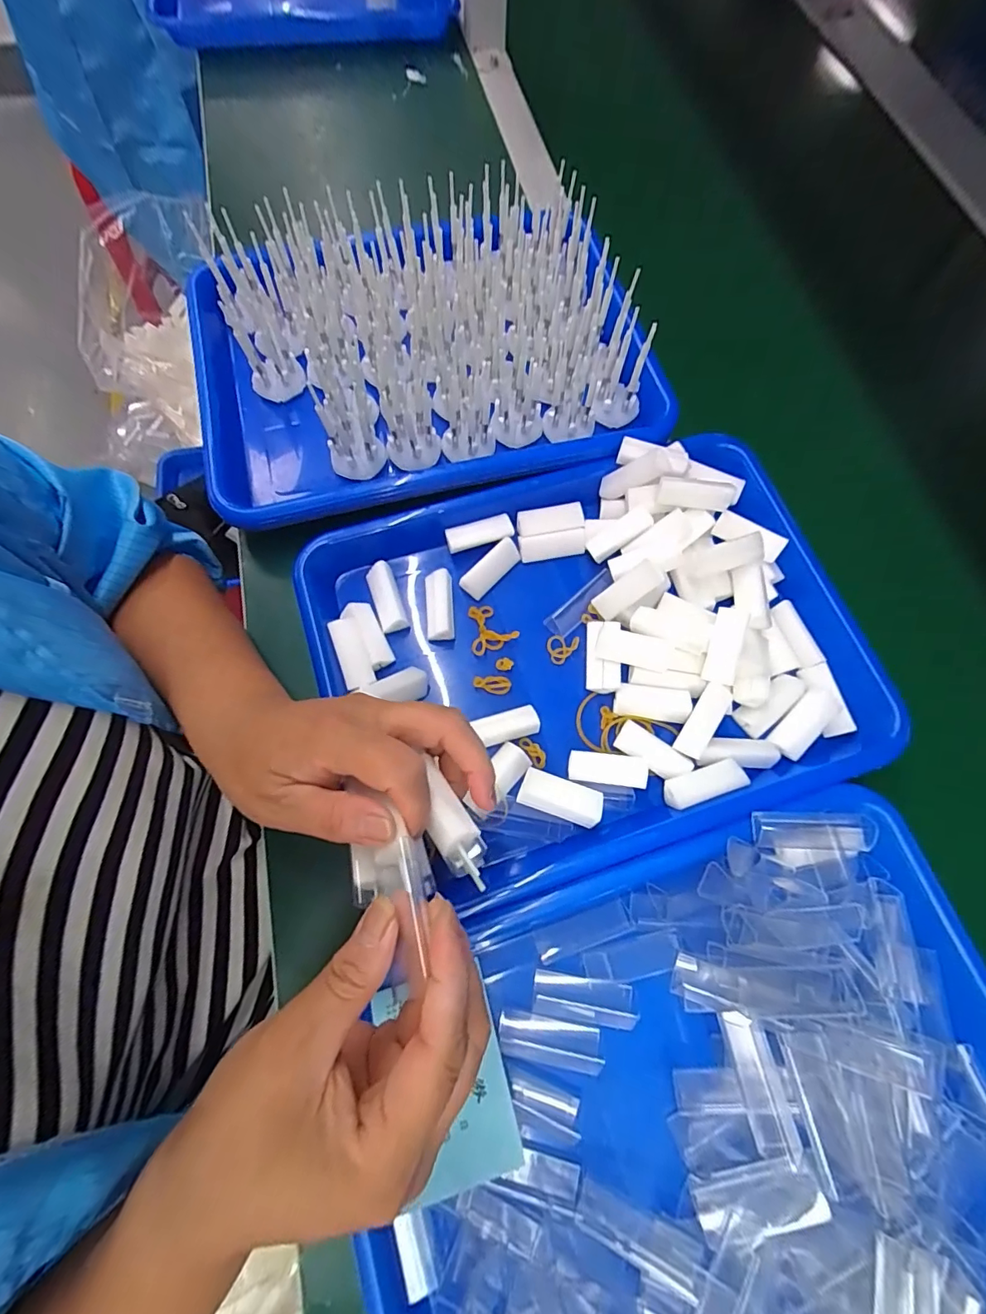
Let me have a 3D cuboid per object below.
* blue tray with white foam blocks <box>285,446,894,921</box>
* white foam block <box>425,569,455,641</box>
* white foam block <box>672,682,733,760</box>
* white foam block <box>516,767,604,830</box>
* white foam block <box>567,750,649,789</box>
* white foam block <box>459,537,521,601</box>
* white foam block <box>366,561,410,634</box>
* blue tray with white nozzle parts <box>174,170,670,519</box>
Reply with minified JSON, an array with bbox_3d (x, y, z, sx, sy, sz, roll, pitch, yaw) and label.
[{"bbox_3d":[0.061,-0.010,0.322,0.331,0.047,0.253,-18,72,-8],"label":"blue tray with white foam blocks"},{"bbox_3d":[-0.036,-0.035,0.339,0.018,0.012,0.046,-4,71,-3],"label":"white foam block"},{"bbox_3d":[0.129,0.039,0.309,0.016,0.008,0.047,30,88,8],"label":"white foam block"},{"bbox_3d":[0.038,0.081,0.290,0.045,0.021,0.021,19,71,5],"label":"white foam block"},{"bbox_3d":[0.068,0.068,0.303,0.047,0.014,0.017,7,71,1],"label":"white foam block"},{"bbox_3d":[-0.002,-0.061,0.350,0.017,0.013,0.046,42,75,12],"label":"white foam block"},{"bbox_3d":[-0.072,-0.040,0.338,0.018,0.012,0.046,-19,72,-8],"label":"white foam block"},{"bbox_3d":[-0.055,-0.233,0.373,0.335,0.081,0.253,-11,71,-5],"label":"blue tray with white nozzle parts"}]

